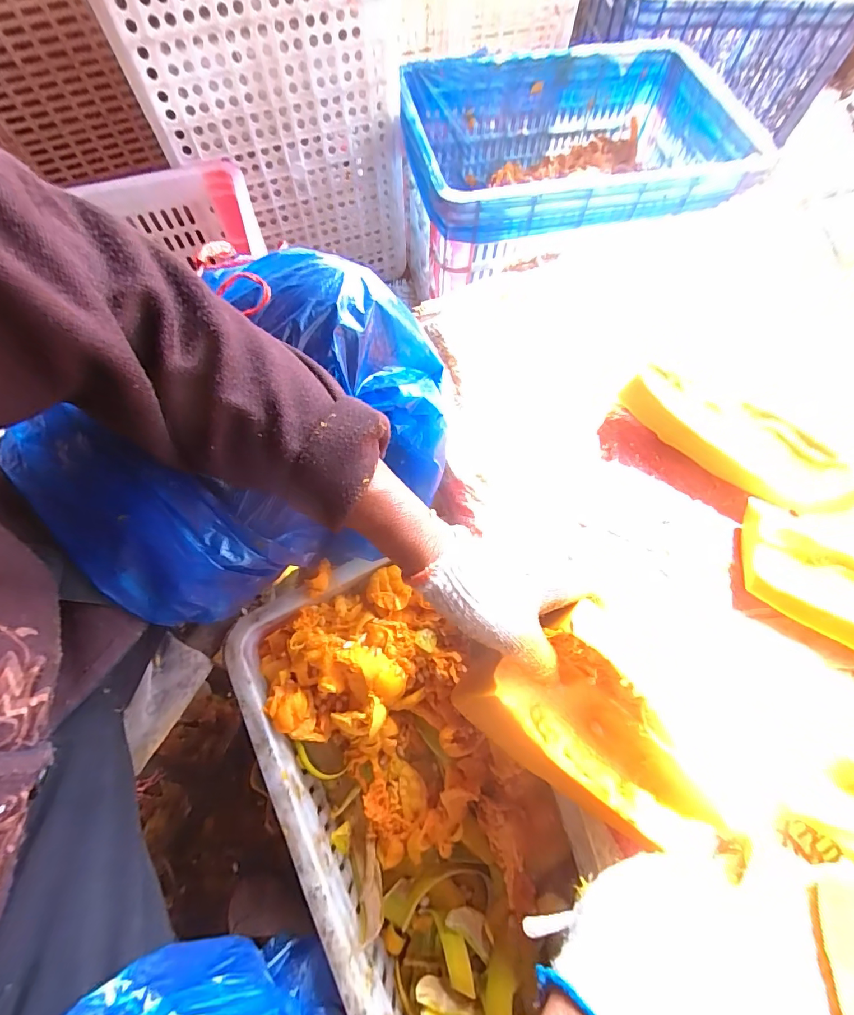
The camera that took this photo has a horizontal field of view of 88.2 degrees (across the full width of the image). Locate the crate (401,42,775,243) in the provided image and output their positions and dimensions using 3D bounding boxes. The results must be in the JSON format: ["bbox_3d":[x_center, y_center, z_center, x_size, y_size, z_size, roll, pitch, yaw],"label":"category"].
[{"bbox_3d":[0.246,-0.590,0.754,0.546,0.188,0.365,-9,69,-3],"label":"crate"}]

